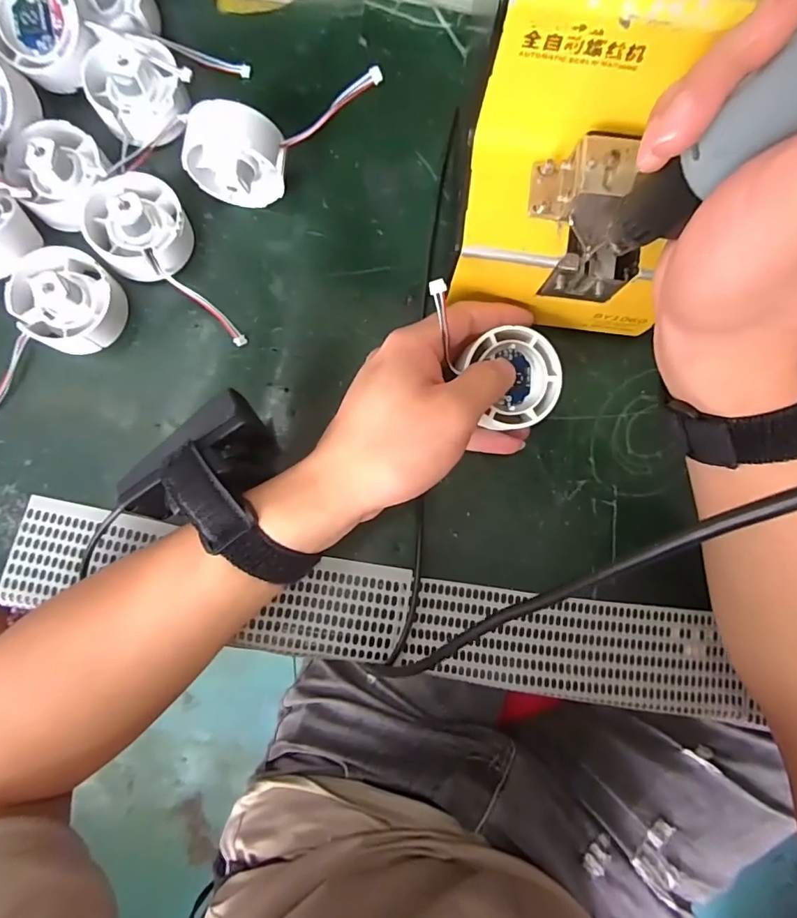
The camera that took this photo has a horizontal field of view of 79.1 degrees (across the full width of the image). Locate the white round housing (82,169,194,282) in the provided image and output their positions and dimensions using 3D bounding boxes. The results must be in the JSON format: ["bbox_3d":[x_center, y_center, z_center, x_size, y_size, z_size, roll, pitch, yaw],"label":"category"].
[{"bbox_3d":[-0.153,-0.137,0.280,0.053,0.034,0.061,-32,86,-4],"label":"white round housing"}]

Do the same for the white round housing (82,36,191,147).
[{"bbox_3d":[-0.154,-0.218,0.287,0.053,0.028,0.064,-27,86,-4],"label":"white round housing"}]

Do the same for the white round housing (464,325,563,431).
[{"bbox_3d":[0.063,-0.044,0.256,0.049,0.011,0.051,0,84,-2],"label":"white round housing"}]

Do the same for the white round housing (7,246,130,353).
[{"bbox_3d":[-0.188,-0.090,0.276,0.052,0.033,0.055,0,84,-2],"label":"white round housing"}]

